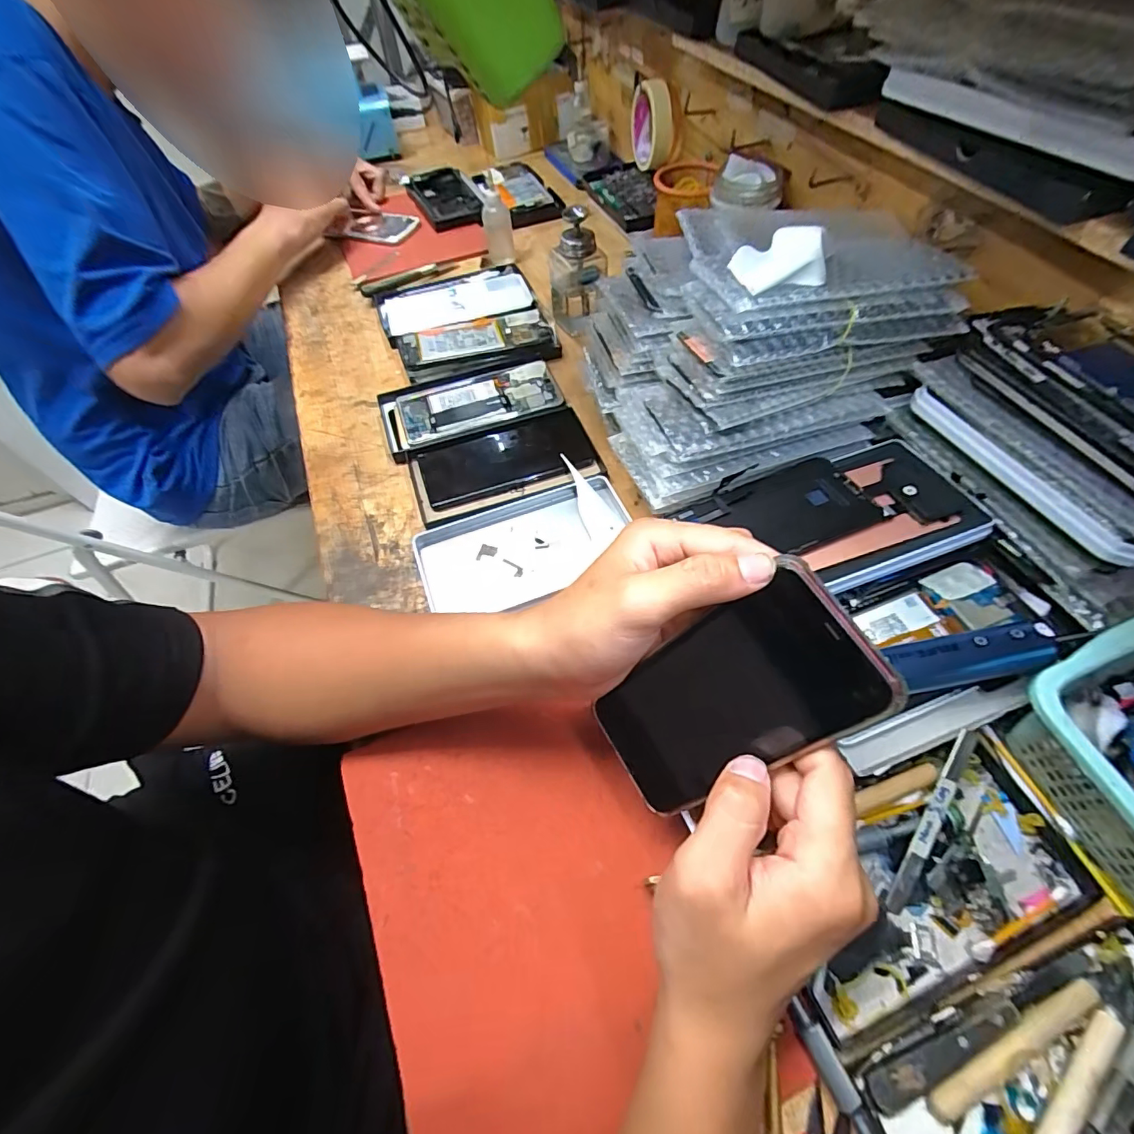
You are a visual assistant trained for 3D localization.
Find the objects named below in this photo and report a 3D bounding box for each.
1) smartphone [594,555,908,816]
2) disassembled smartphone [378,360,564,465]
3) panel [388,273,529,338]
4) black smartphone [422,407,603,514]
[{"bbox_3d":[0.076,0.067,0.249,0.006,0.148,0.074,-10,61,-50],"label":"smartphone"},{"bbox_3d":[-0.101,-0.168,0.521,0.183,0.015,0.095,-16,57,-5],"label":"disassembled smartphone"},{"bbox_3d":[-0.136,-0.326,0.620,0.173,0.012,0.091,-17,64,-2],"label":"panel"},{"bbox_3d":[-0.058,-0.106,0.486,0.164,0.010,0.077,-17,57,-6],"label":"black smartphone"}]

